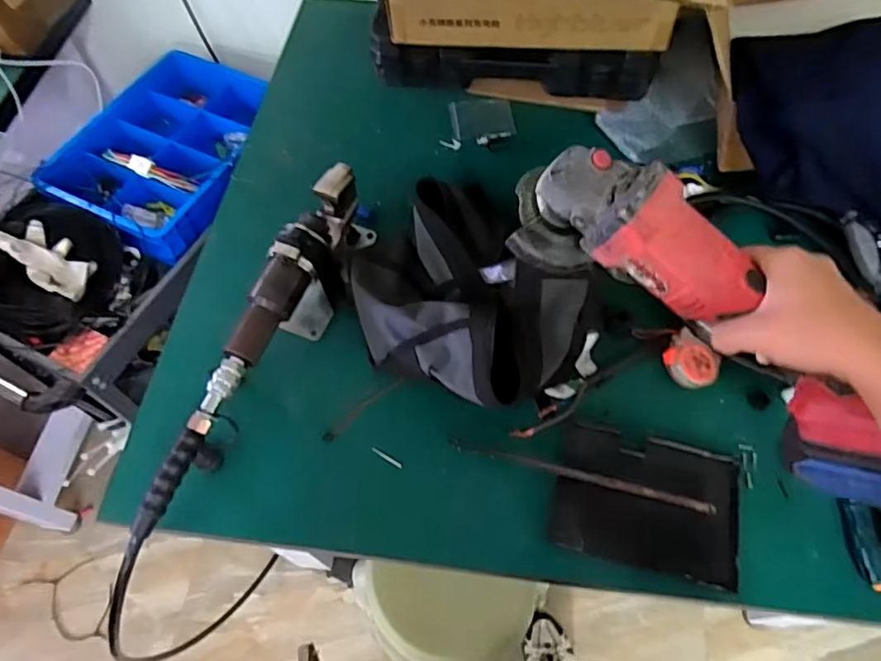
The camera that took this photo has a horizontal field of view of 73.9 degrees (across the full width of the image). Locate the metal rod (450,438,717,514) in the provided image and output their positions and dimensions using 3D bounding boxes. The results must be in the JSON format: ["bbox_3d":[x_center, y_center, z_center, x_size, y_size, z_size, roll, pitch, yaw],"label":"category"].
[{"bbox_3d":[0.160,0.166,0.673,0.300,0.012,0.013,13,63,7],"label":"metal rod"}]

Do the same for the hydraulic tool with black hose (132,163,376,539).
[{"bbox_3d":[-0.213,0.011,0.712,0.063,0.126,0.470,23,65,12],"label":"hydraulic tool with black hose"}]

